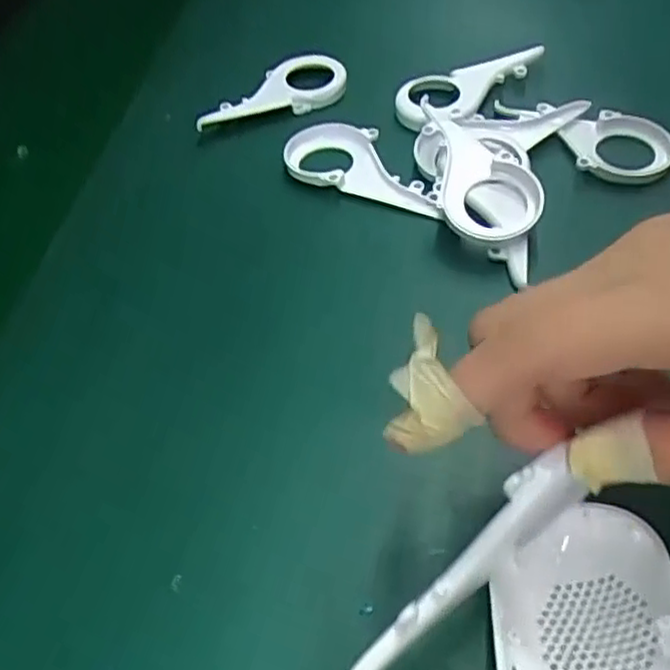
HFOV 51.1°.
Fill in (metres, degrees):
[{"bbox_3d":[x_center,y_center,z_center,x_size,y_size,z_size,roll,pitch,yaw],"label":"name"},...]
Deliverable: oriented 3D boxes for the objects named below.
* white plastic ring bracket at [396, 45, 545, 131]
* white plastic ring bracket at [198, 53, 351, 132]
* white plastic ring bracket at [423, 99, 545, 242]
[{"bbox_3d":[0.072,-0.144,0.399,0.046,0.016,0.087,33,59,27],"label":"white plastic ring bracket"},{"bbox_3d":[-0.038,-0.144,0.412,0.089,0.013,0.052,-13,51,-7],"label":"white plastic ring bracket"},{"bbox_3d":[0.084,-0.082,0.338,0.080,0.022,0.098,2,50,5],"label":"white plastic ring bracket"}]

